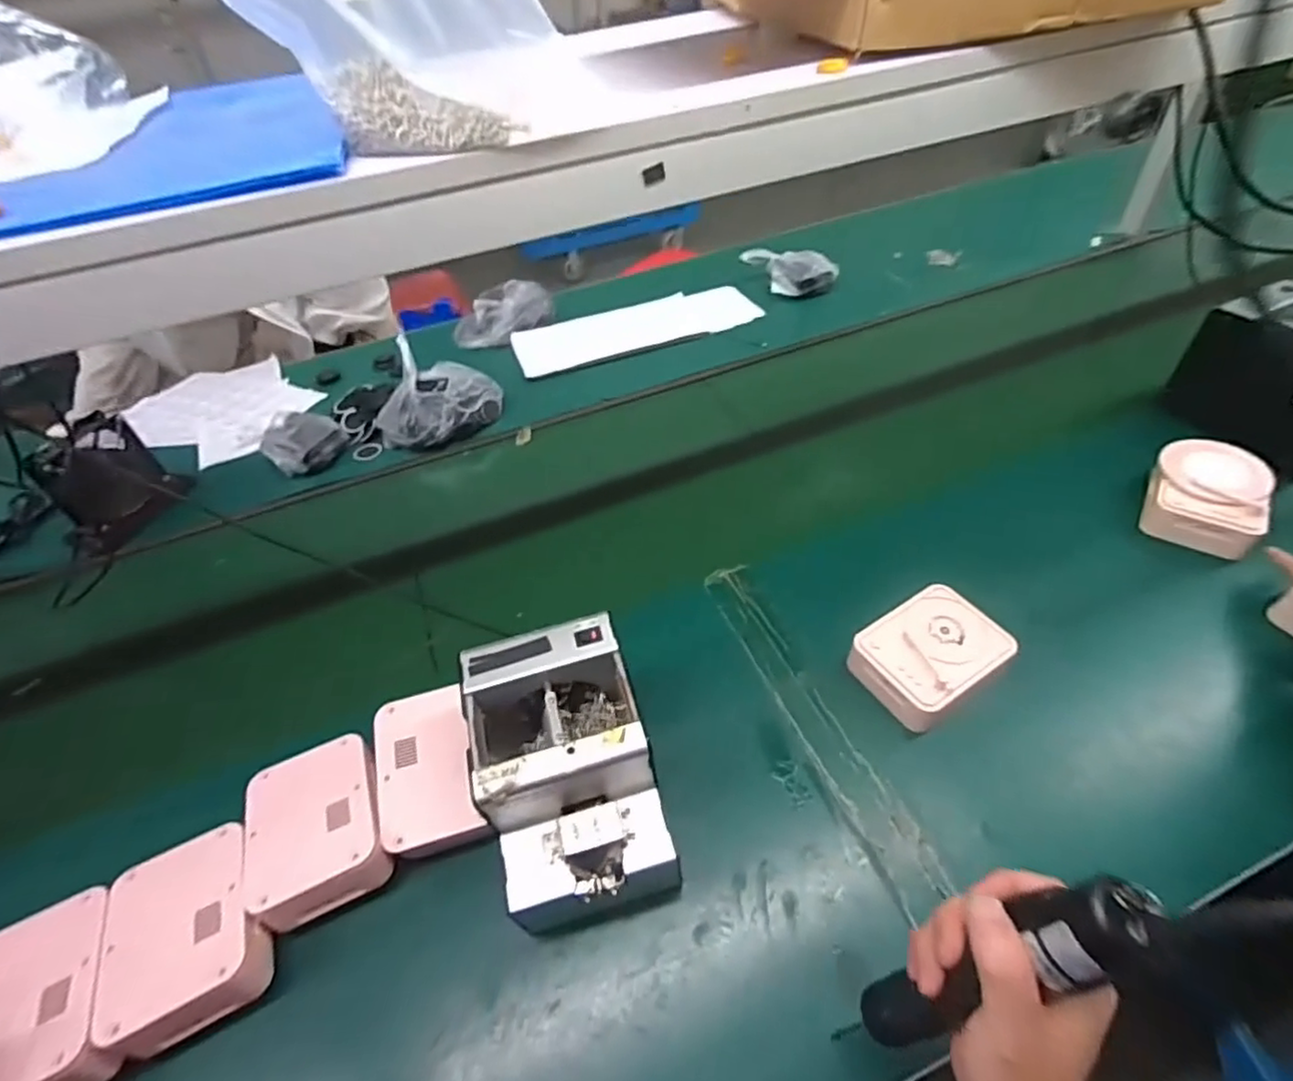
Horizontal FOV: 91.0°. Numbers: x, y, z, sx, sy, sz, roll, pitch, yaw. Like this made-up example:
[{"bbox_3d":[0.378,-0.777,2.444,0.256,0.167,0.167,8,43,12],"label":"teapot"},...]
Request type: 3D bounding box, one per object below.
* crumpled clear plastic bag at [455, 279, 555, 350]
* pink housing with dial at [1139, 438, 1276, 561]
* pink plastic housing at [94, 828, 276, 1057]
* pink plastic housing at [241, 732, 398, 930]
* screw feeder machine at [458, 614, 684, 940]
[{"bbox_3d":[-0.269,-0.426,1.181,0.198,0.064,0.117,-20,47,-11],"label":"crumpled clear plastic bag"},{"bbox_3d":[0.619,-0.046,0.705,0.100,0.073,0.120,23,53,27],"label":"pink housing with dial"},{"bbox_3d":[-0.349,0.295,0.481,0.100,0.039,0.128,-26,48,-17],"label":"pink plastic housing"},{"bbox_3d":[-0.276,0.235,0.530,0.103,0.037,0.132,-23,48,-15],"label":"pink plastic housing"},{"bbox_3d":[-0.060,0.181,0.504,0.119,0.143,0.173,-15,46,-7],"label":"screw feeder machine"}]

